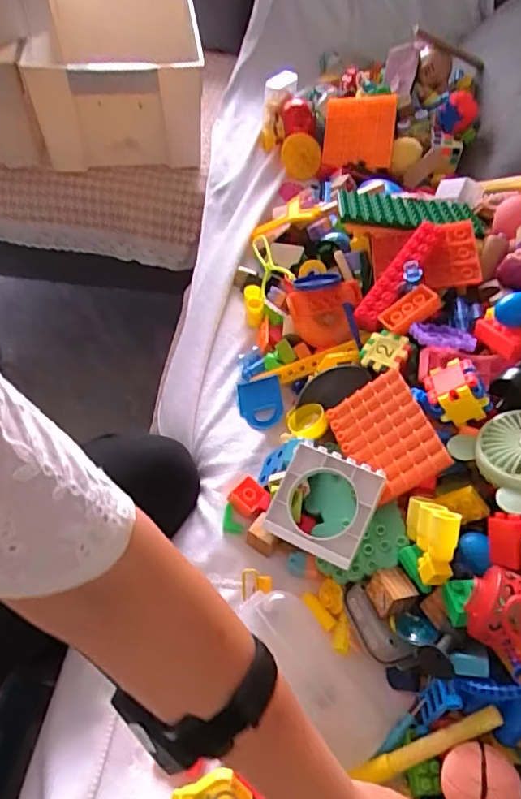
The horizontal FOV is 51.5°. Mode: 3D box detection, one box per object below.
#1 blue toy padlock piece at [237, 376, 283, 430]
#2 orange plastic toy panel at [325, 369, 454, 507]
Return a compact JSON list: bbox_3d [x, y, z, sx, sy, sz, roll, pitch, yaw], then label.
[{"bbox_3d":[0.000,0.004,0.673,0.053,0.013,0.071,-3,53,-5],"label":"blue toy padlock piece"},{"bbox_3d":[0.127,0.037,0.552,0.089,0.009,0.122,-35,51,18],"label":"orange plastic toy panel"}]

